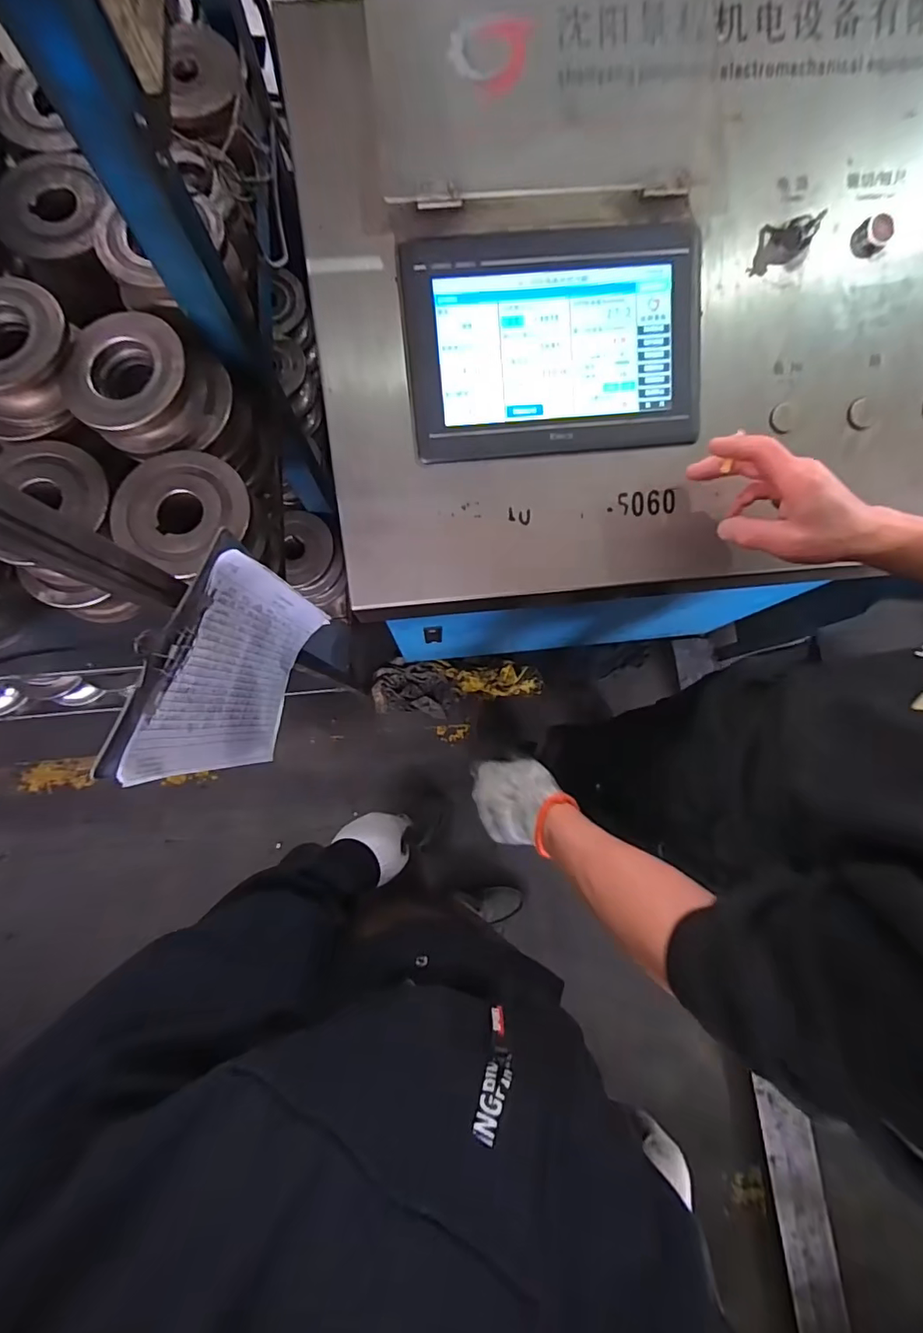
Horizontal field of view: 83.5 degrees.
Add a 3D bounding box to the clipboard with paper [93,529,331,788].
[{"bbox_3d":[-0.224,0.007,0.528,0.033,0.351,0.205,20,81,2],"label":"clipboard with paper"}]

